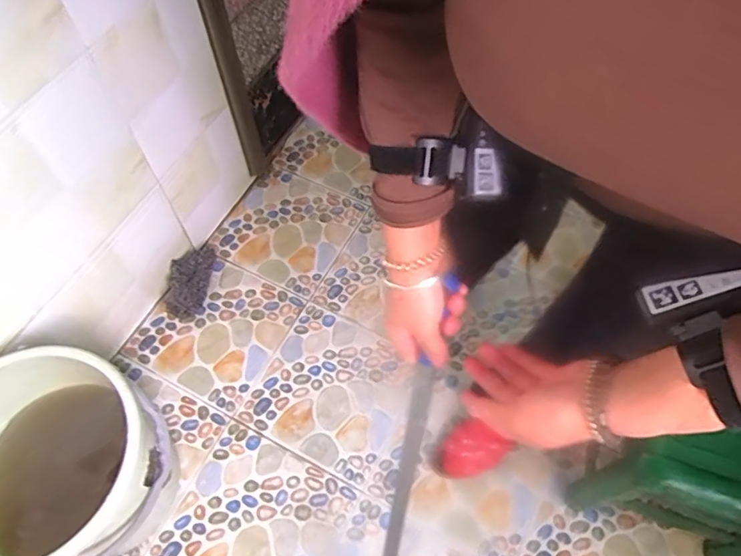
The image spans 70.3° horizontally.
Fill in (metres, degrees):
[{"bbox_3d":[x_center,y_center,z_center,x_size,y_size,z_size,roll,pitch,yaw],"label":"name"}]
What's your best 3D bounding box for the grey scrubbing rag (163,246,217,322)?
[{"bbox_3d":[-0.409,-0.001,1.184,0.090,0.063,0.190,11,62,6],"label":"grey scrubbing rag"}]

